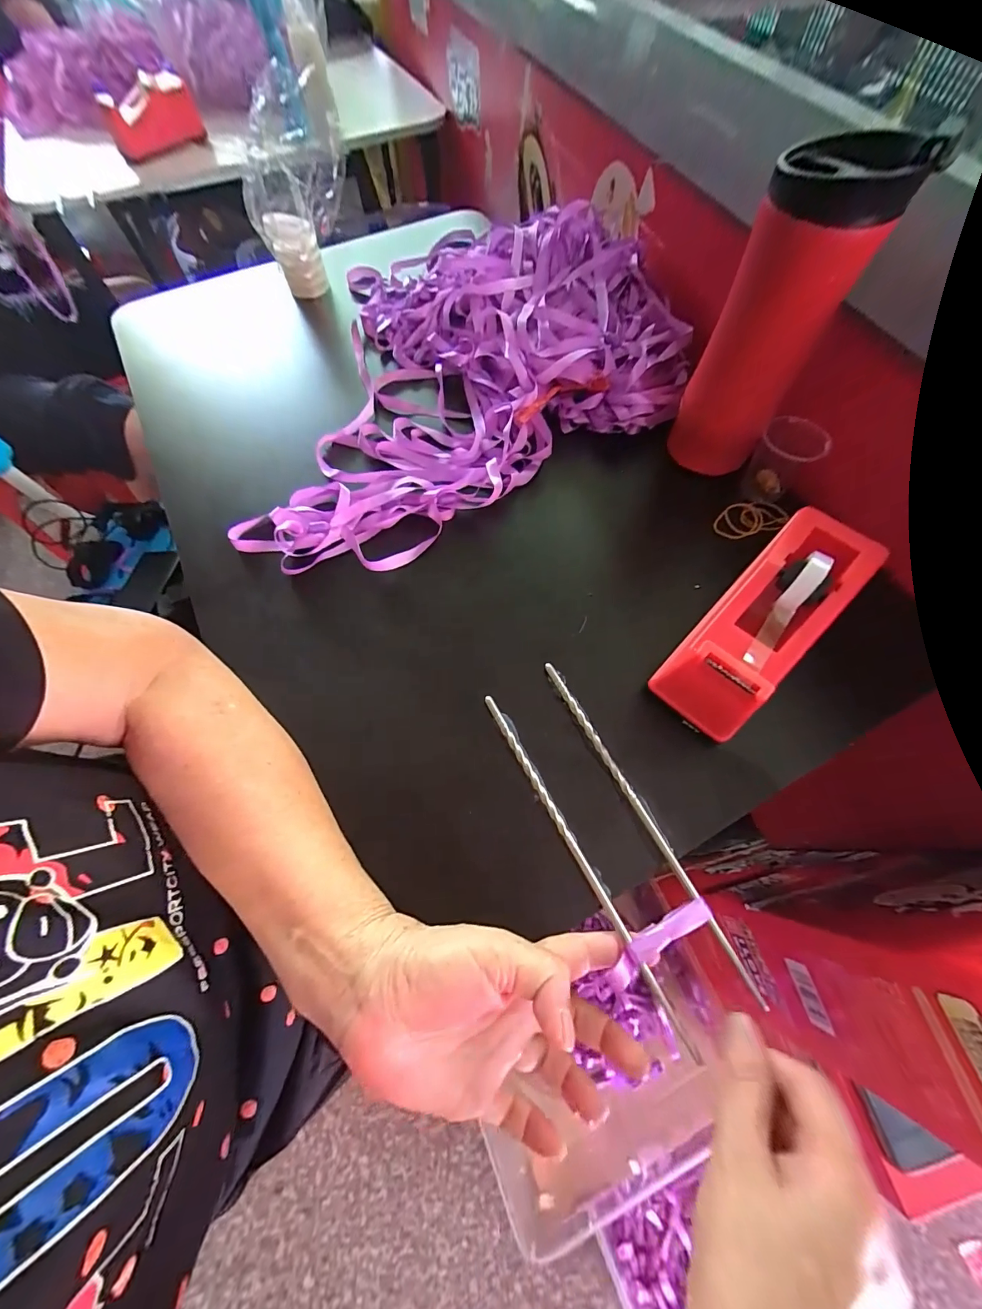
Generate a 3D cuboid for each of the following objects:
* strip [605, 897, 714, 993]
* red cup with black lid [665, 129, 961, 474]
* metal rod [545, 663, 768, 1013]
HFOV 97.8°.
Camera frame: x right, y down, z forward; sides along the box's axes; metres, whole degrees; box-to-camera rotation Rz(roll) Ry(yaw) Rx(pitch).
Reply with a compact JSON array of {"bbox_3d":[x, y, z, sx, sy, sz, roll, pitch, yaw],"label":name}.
[{"bbox_3d":[0.092,0.158,0.237,0.069,0.005,0.014,-28,71,-12],"label":"strip"},{"bbox_3d":[0.202,-0.243,0.317,0.072,0.195,0.071,21,68,10],"label":"red cup with black lid"},{"bbox_3d":[0.093,0.096,0.267,0.008,0.012,0.217,-26,68,-10],"label":"metal rod"}]

